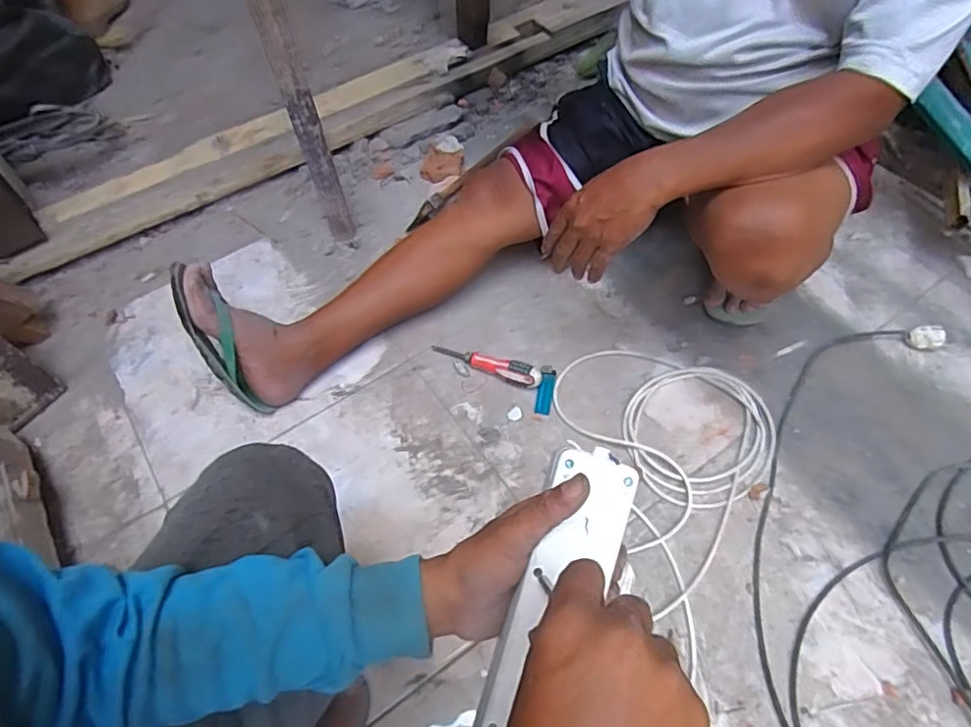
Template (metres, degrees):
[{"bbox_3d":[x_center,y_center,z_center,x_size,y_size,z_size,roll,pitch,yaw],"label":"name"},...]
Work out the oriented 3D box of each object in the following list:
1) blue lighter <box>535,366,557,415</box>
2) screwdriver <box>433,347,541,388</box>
[{"bbox_3d":[0.089,0.040,0.879,0.023,0.012,0.081,9,58,8],"label":"blue lighter"},{"bbox_3d":[0.000,-0.003,0.893,0.174,0.036,0.034,22,61,16],"label":"screwdriver"}]

